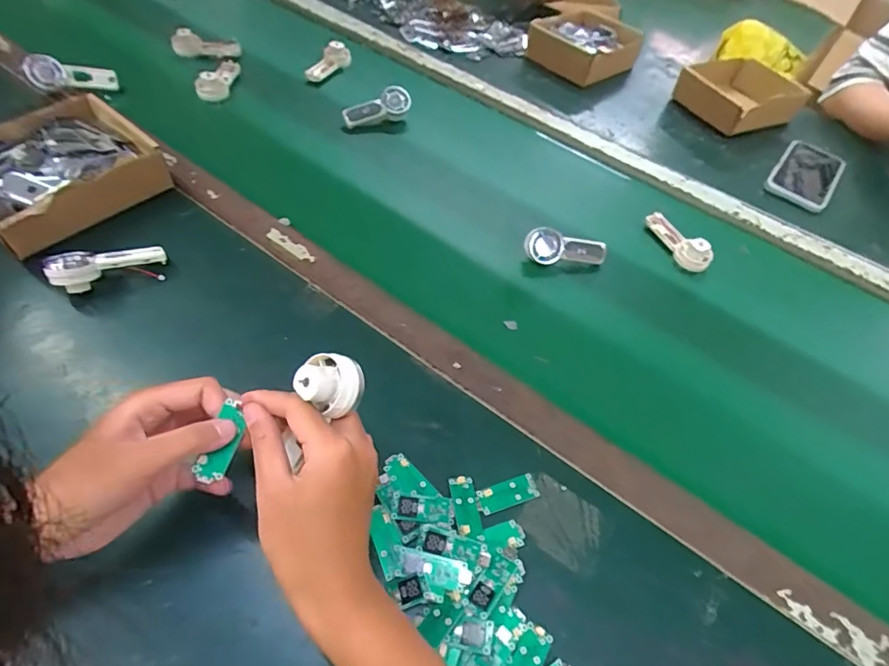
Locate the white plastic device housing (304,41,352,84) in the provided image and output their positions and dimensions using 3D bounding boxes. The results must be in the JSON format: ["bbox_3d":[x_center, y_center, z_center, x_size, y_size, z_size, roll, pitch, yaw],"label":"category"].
[{"bbox_3d":[-0.176,-0.422,0.758,0.025,0.045,0.099,30,55,13],"label":"white plastic device housing"}]

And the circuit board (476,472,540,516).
[{"bbox_3d":[0.049,0.126,0.385,0.051,0.004,0.020,-14,57,-18],"label":"circuit board"}]

